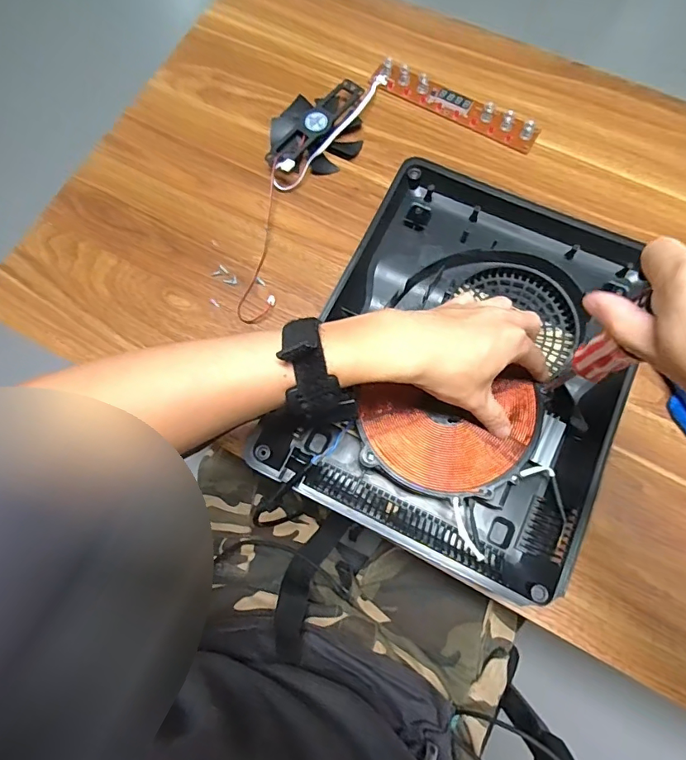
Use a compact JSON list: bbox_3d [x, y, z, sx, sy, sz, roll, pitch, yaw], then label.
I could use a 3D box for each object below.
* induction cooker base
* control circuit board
[{"bbox_3d":[0.114,-0.022,0.439,0.265,0.049,0.349,25,76,8],"label":"induction cooker base"},{"bbox_3d":[0.128,-0.320,0.555,0.203,0.019,0.038,27,76,9],"label":"control circuit board"}]

